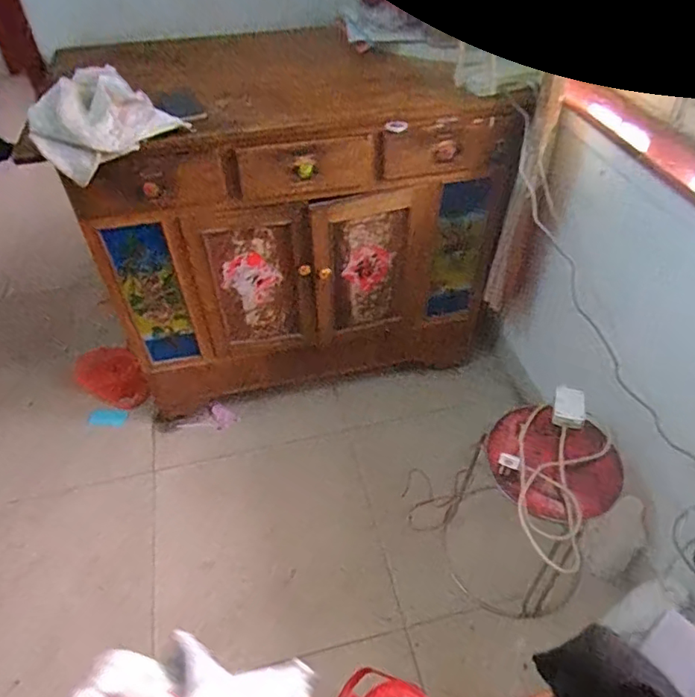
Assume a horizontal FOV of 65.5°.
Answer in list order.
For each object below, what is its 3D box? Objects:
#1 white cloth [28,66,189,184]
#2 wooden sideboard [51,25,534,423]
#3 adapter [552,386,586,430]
[{"bbox_3d":[-0.496,-0.472,1.119,0.293,0.146,0.142,-17,48,-15],"label":"white cloth"},{"bbox_3d":[-0.136,-0.379,1.653,1.076,0.934,0.598,-6,46,-5],"label":"wooden sideboard"},{"bbox_3d":[0.497,0.130,1.208,0.067,0.031,0.100,12,48,13],"label":"adapter"}]

